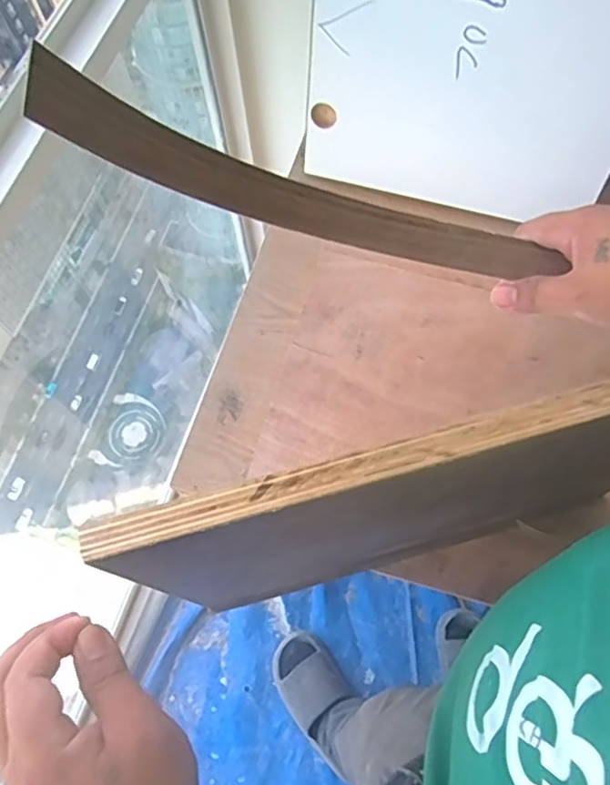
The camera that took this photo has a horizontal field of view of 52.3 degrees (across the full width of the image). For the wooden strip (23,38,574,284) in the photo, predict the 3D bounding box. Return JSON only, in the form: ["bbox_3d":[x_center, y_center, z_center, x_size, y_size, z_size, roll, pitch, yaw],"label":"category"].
[{"bbox_3d":[0.013,-0.106,0.348,0.316,0.063,0.027,7,94,-33],"label":"wooden strip"}]

